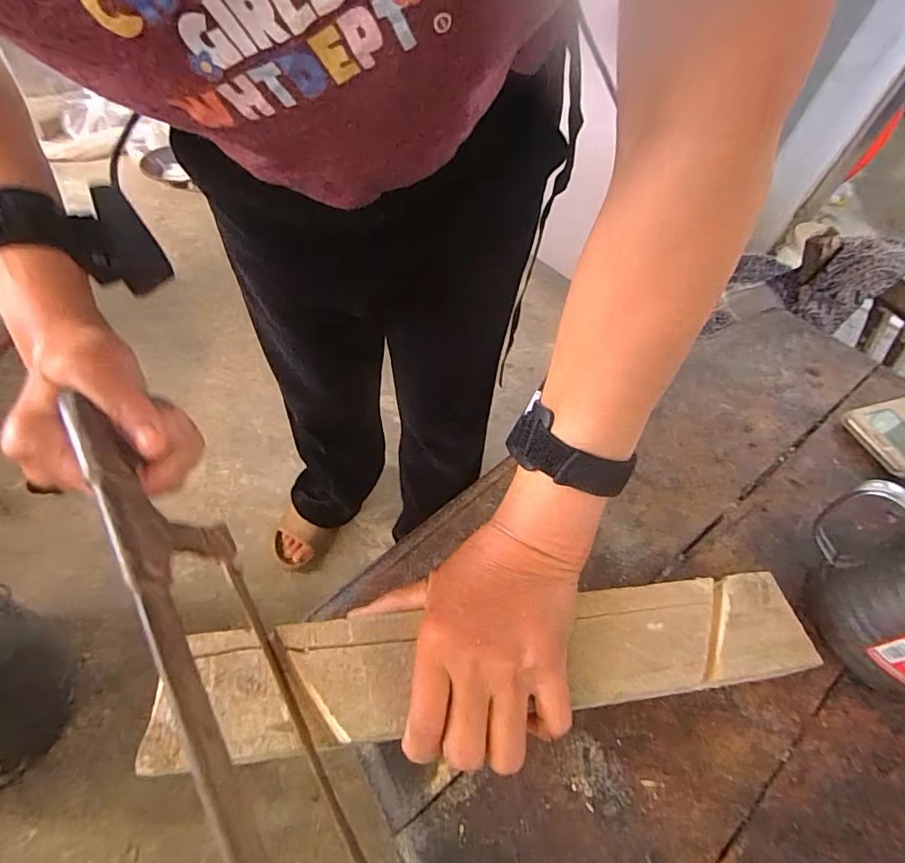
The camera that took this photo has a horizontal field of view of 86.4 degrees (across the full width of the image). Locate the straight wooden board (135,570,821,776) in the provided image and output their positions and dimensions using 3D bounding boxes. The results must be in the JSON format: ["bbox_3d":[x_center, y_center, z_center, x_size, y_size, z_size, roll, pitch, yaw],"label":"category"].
[{"bbox_3d":[0.031,0.128,0.274,0.360,0.020,0.060,-3,51,-10],"label":"straight wooden board"}]

